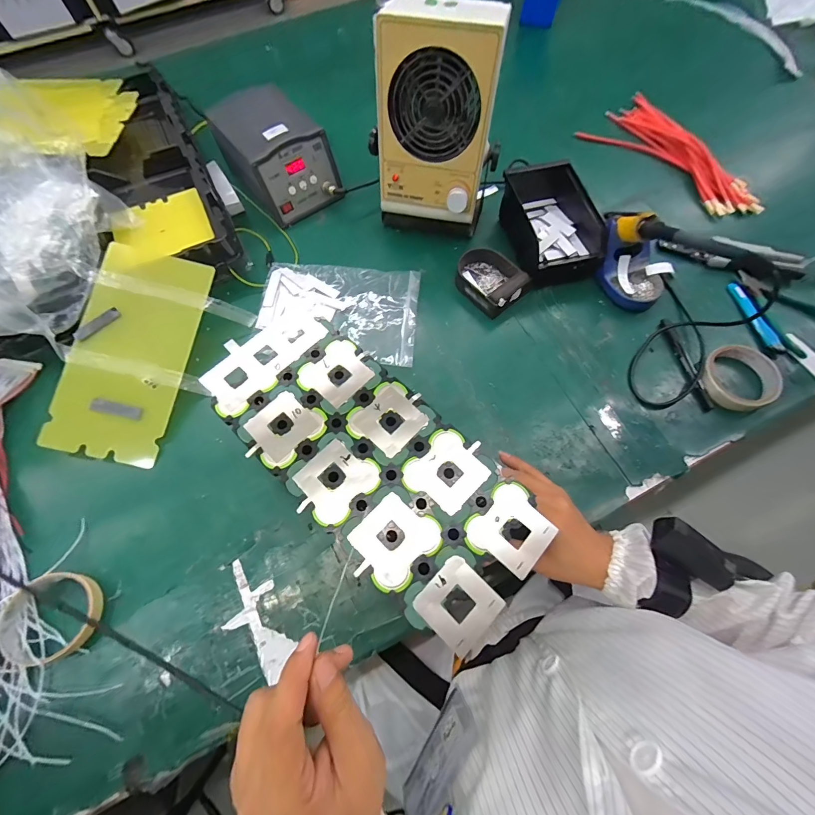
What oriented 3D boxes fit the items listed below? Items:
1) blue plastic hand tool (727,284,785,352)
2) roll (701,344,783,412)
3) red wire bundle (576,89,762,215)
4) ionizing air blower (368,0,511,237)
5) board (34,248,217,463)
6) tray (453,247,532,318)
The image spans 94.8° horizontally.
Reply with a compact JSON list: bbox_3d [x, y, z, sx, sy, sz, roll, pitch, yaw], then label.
[{"bbox_3d":[0.497,-0.131,0.537,0.018,0.014,0.121,-15,69,-5],"label":"blue plastic hand tool"},{"bbox_3d":[0.432,-0.043,0.485,0.091,0.030,0.083,0,68,0],"label":"roll"},{"bbox_3d":[0.475,-0.441,0.661,0.123,0.044,0.322,-41,73,-15],"label":"red wire bundle"},{"bbox_3d":[0.041,-0.361,0.507,0.150,0.248,0.110,16,69,7],"label":"ionizing air blower"},{"bbox_3d":[-0.354,-0.072,0.480,0.137,0.010,0.268,14,82,-6],"label":"board"},{"bbox_3d":[0.115,-0.192,0.549,0.076,0.039,0.109,-40,73,-14],"label":"tray"}]

